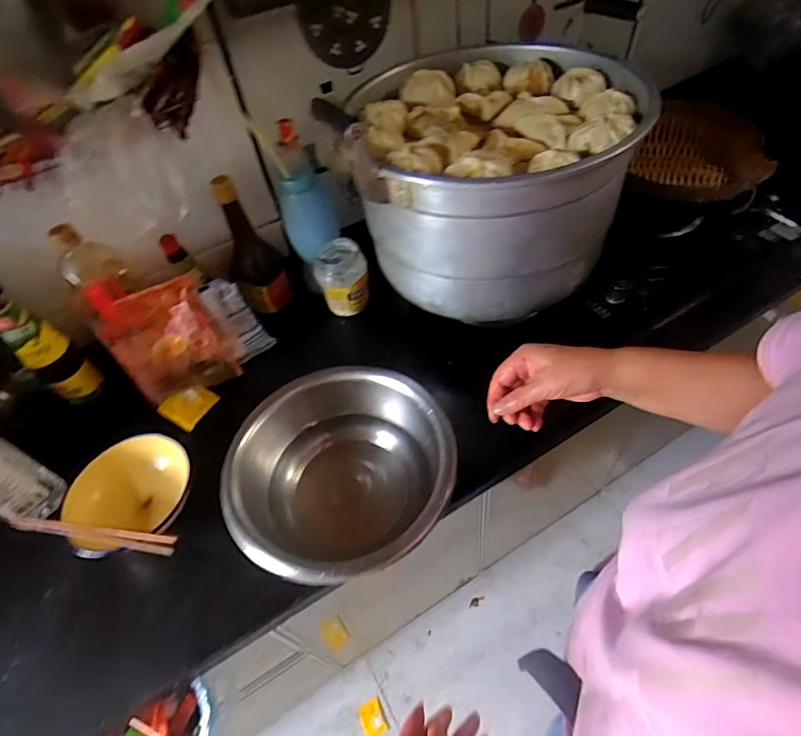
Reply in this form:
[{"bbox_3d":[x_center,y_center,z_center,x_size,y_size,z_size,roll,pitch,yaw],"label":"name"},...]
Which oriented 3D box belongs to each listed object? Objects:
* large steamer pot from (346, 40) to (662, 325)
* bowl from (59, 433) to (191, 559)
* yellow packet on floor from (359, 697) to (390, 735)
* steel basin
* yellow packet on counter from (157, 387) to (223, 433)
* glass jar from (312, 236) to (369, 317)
[{"bbox_3d":[0.140,-0.286,0.743,0.372,0.240,0.393,-4,52,5],"label":"large steamer pot"},{"bbox_3d":[-0.368,0.190,0.696,0.159,0.093,0.173,36,65,30],"label":"bowl"},{"bbox_3d":[-0.065,0.834,1.154,0.060,0.006,0.073,-17,40,-19],"label":"yellow packet on floor"},{"bbox_3d":[-0.075,0.142,0.646,0.266,0.112,0.281,-4,52,5],"label":"steel basin"},{"bbox_3d":[-0.358,0.060,0.818,0.068,0.011,0.073,34,76,-1],"label":"yellow packet on counter"},{"bbox_3d":[-0.108,-0.167,0.892,0.094,0.105,0.102,-16,52,-4],"label":"glass jar"}]

